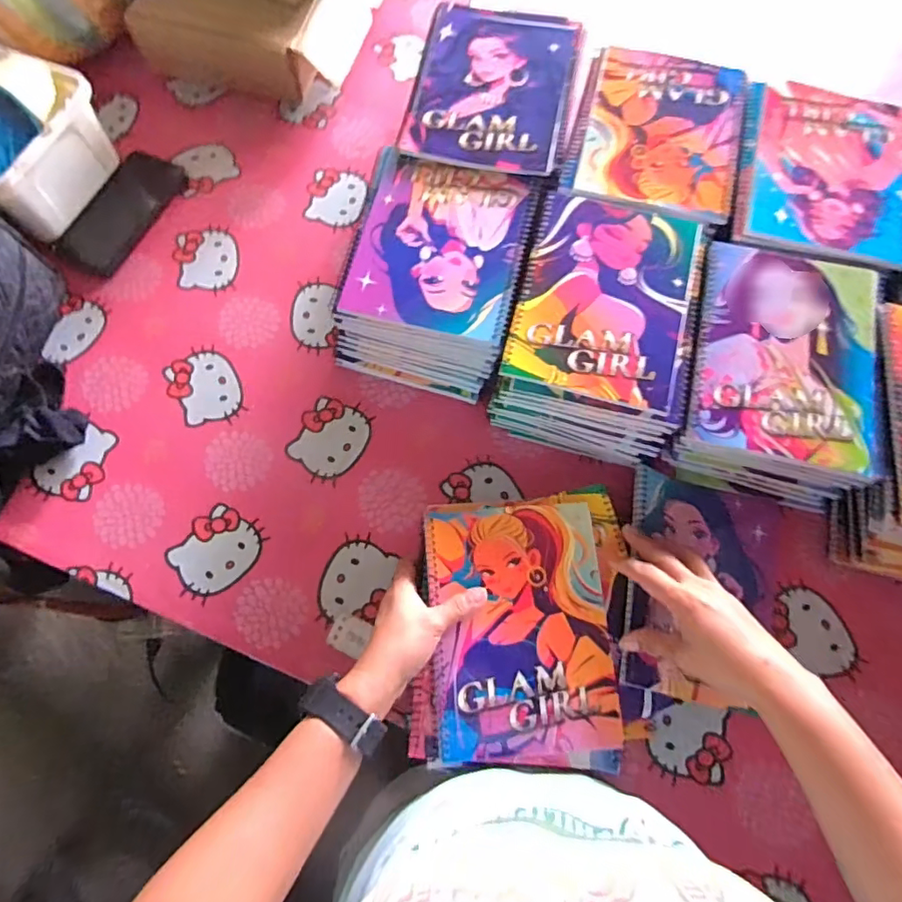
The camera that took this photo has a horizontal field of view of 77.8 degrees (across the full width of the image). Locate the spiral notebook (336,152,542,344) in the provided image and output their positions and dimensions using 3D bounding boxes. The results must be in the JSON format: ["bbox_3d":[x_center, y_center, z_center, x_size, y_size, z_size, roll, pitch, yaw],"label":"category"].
[{"bbox_3d":[-0.009,-0.194,0.521,0.155,0.007,0.178,12,72,3],"label":"spiral notebook"}]

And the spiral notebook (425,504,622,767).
[{"bbox_3d":[0.057,0.147,0.468,0.145,0.012,0.197,-3,72,-2],"label":"spiral notebook"}]

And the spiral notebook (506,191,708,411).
[{"bbox_3d":[0.139,-0.141,0.505,0.149,0.009,0.196,15,72,4],"label":"spiral notebook"}]

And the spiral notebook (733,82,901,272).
[{"bbox_3d":[0.375,-0.278,0.550,0.171,0.009,0.206,13,72,3],"label":"spiral notebook"}]

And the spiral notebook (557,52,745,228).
[{"bbox_3d":[0.209,-0.326,0.564,0.159,0.008,0.199,14,72,4],"label":"spiral notebook"}]

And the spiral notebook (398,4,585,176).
[{"bbox_3d":[0.047,-0.382,0.576,0.158,0.014,0.221,11,72,3],"label":"spiral notebook"}]

